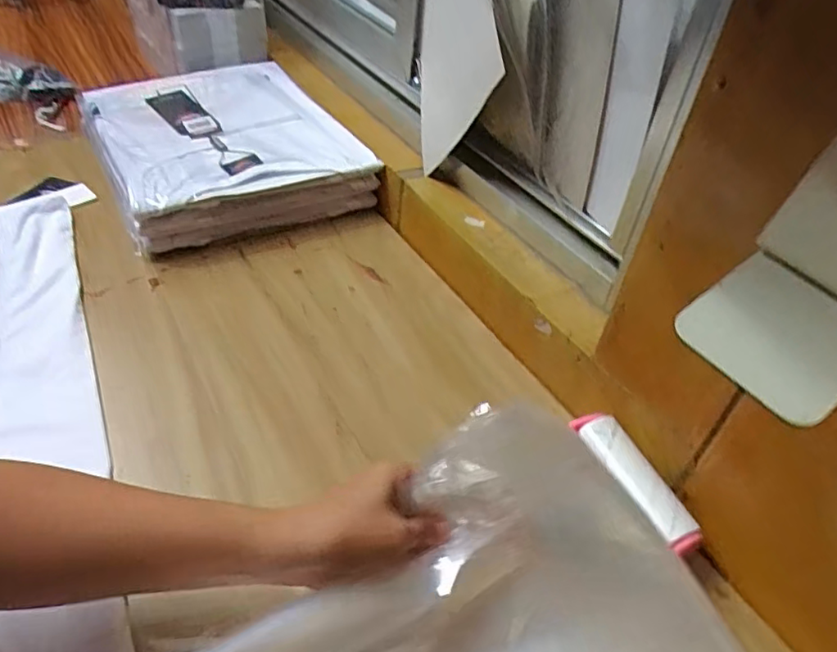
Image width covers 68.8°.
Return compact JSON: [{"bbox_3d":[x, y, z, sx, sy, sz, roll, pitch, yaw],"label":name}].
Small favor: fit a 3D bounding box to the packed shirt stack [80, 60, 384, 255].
[{"bbox_3d":[-0.244,-0.225,0.755,0.271,0.073,0.334,-18,48,-25],"label":"packed shirt stack"}]

